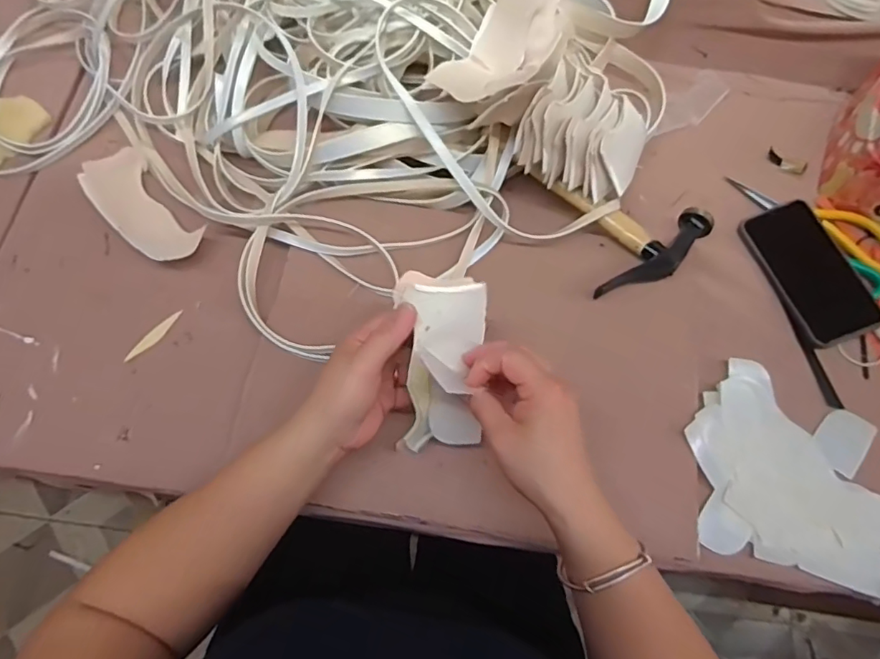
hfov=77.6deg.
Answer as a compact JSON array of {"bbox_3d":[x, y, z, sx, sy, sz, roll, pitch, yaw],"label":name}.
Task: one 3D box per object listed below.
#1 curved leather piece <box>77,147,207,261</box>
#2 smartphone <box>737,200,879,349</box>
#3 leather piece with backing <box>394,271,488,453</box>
[{"bbox_3d":[-0.301,-0.122,0.560,0.070,0.039,0.149,-42,77,-16],"label":"curved leather piece"},{"bbox_3d":[0.387,-0.061,0.573,0.078,0.010,0.154,-26,68,10],"label":"smartphone"},{"bbox_3d":[0.002,0.030,0.422,0.065,0.020,0.142,-4,110,-15],"label":"leather piece with backing"}]

